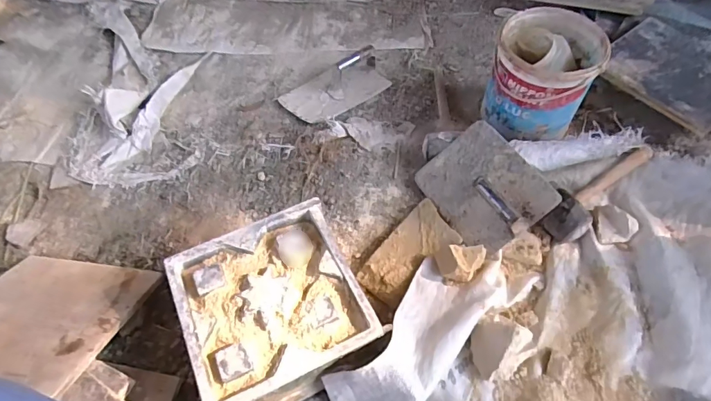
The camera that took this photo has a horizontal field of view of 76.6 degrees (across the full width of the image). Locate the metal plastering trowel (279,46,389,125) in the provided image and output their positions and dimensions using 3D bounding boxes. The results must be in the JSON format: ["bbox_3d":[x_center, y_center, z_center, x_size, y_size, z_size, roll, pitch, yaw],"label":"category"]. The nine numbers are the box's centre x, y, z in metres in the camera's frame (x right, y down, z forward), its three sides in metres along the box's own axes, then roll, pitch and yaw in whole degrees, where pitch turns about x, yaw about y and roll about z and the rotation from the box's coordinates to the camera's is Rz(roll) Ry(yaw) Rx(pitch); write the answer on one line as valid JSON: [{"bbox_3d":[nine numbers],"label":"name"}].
[{"bbox_3d":[-0.046,-0.257,0.982,0.232,0.068,0.147,-33,60,-18],"label":"metal plastering trowel"}]

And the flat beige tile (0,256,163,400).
[{"bbox_3d":[-0.463,0.165,0.666,0.241,0.016,0.244,7,27,3],"label":"flat beige tile"}]

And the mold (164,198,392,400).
[{"bbox_3d":[-0.110,0.149,0.631,0.227,0.103,0.224,-23,58,-13],"label":"mold"}]

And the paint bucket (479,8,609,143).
[{"bbox_3d":[0.345,-0.220,0.852,0.168,0.186,0.164,-3,53,3],"label":"paint bucket"}]

